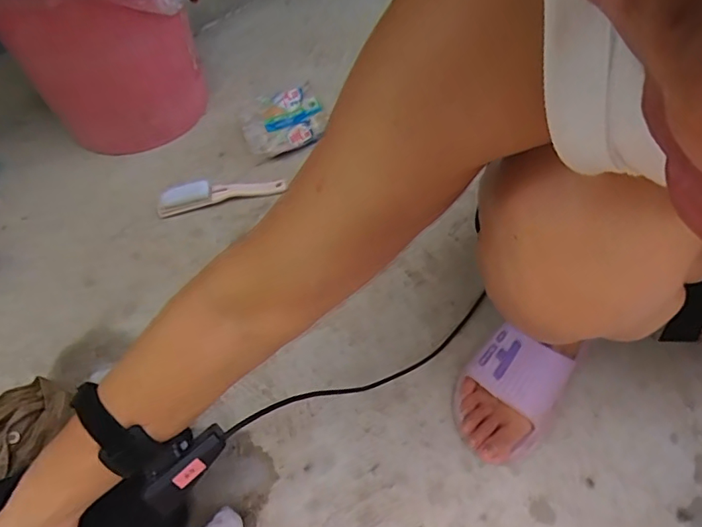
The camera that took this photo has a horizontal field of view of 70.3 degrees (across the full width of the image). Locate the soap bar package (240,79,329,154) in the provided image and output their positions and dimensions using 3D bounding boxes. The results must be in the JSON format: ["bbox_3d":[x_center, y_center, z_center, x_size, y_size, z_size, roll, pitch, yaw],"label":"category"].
[{"bbox_3d":[-0.124,-0.256,0.916,0.151,0.082,0.093,-27,56,-14],"label":"soap bar package"}]

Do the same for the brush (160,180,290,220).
[{"bbox_3d":[-0.223,-0.119,0.834,0.205,0.048,0.031,-11,54,-3],"label":"brush"}]

